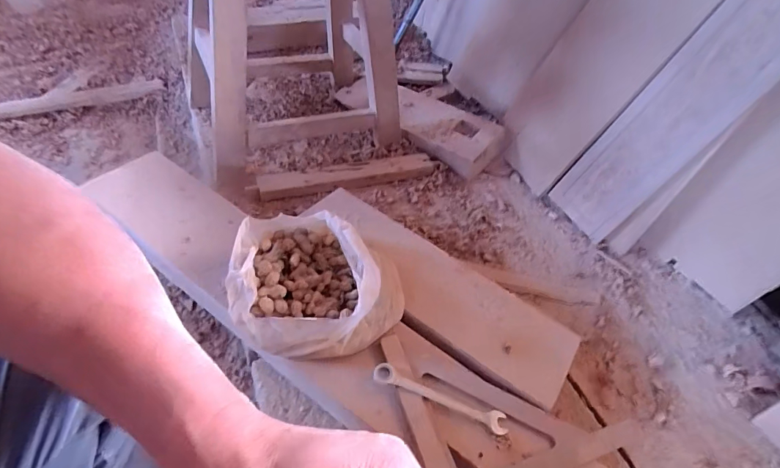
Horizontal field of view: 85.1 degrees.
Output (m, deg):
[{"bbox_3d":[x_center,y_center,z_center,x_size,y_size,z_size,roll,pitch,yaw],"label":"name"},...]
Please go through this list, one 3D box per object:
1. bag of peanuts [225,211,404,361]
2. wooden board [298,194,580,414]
[{"bbox_3d":[-0.105,0.065,0.622,0.252,0.104,0.214,9,48,2],"label":"bag of peanuts"},{"bbox_3d":[0.049,0.079,0.708,0.509,0.030,0.158,33,53,22],"label":"wooden board"}]

